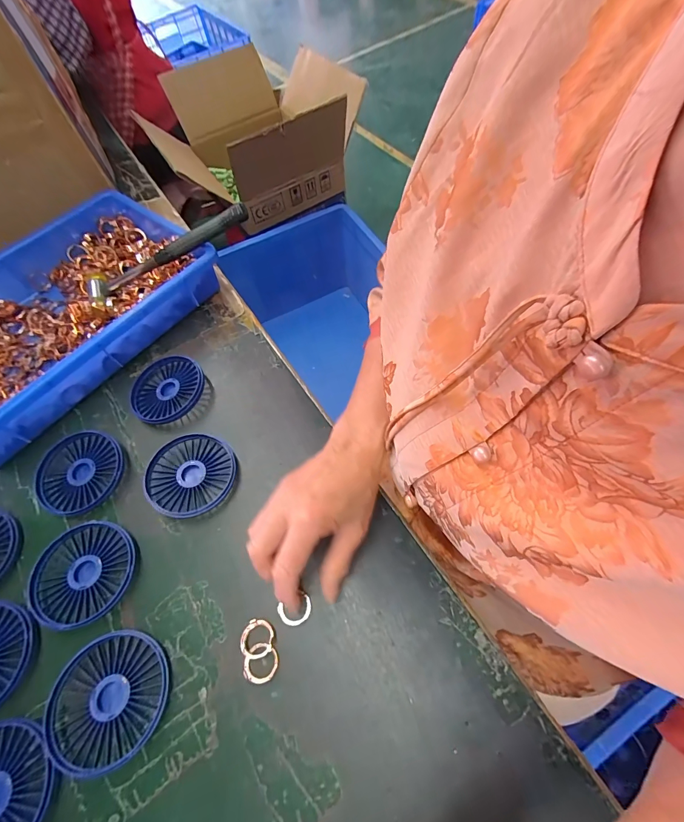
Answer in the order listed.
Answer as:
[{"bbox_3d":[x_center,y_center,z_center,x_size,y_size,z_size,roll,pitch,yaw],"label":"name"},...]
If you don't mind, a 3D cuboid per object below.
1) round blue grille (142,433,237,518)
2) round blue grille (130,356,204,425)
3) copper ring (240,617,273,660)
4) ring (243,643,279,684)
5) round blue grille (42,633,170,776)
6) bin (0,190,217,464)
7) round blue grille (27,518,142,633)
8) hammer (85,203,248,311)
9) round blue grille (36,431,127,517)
[{"bbox_3d":[-0.155,0.067,0.367,0.086,0.019,0.085,-2,62,3],"label":"round blue grille"},{"bbox_3d":[-0.207,-0.024,0.418,0.083,0.017,0.087,-2,62,3],"label":"round blue grille"},{"bbox_3d":[-0.072,0.191,0.298,0.028,0.005,0.028,-2,62,3],"label":"copper ring"},{"bbox_3d":[-0.066,0.206,0.290,0.028,0.006,0.027,-2,62,3],"label":"ring"},{"bbox_3d":[-0.186,0.228,0.282,0.084,0.021,0.085,-2,62,3],"label":"round blue grille"},{"bbox_3d":[-0.362,-0.123,0.451,0.245,0.064,0.364,35,70,20],"label":"bin"},{"bbox_3d":[-0.238,0.150,0.329,0.088,0.017,0.085,-2,62,3],"label":"round blue grille"},{"bbox_3d":[-0.230,-0.198,0.453,0.247,0.020,0.063,-21,62,11],"label":"hammer"},{"bbox_3d":[-0.275,0.065,0.375,0.085,0.019,0.086,-2,62,3],"label":"round blue grille"}]

